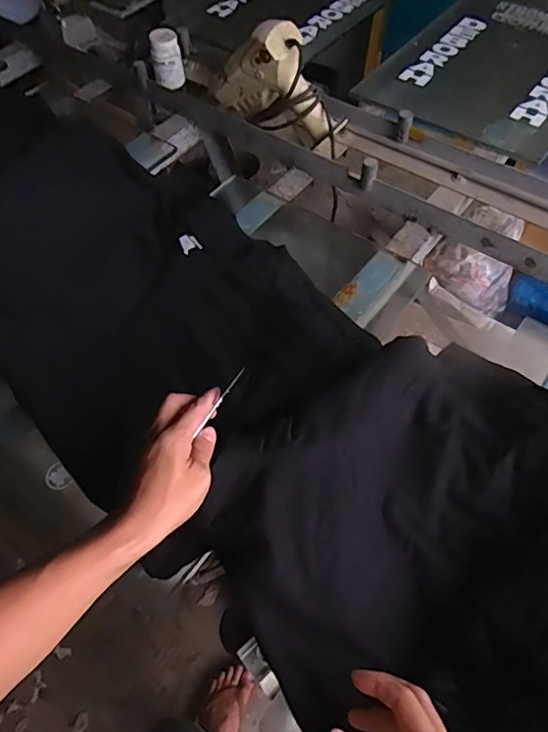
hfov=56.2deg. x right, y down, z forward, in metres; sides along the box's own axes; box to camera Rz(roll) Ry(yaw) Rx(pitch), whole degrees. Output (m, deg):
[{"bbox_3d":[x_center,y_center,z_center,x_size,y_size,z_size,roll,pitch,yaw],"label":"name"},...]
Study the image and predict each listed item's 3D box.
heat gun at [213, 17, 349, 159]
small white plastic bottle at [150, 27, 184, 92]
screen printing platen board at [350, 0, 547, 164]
[{"bbox_3d":[0.005,-0.533,0.973,0.293,0.186,0.087,32,64,21],"label":"heat gun"},{"bbox_3d":[-0.235,-0.672,1.129,0.063,0.116,0.064,-11,57,-4],"label":"small white plastic bottle"},{"bbox_3d":[0.529,-0.707,1.154,0.425,0.017,0.701,32,65,21],"label":"screen printing platen board"}]

